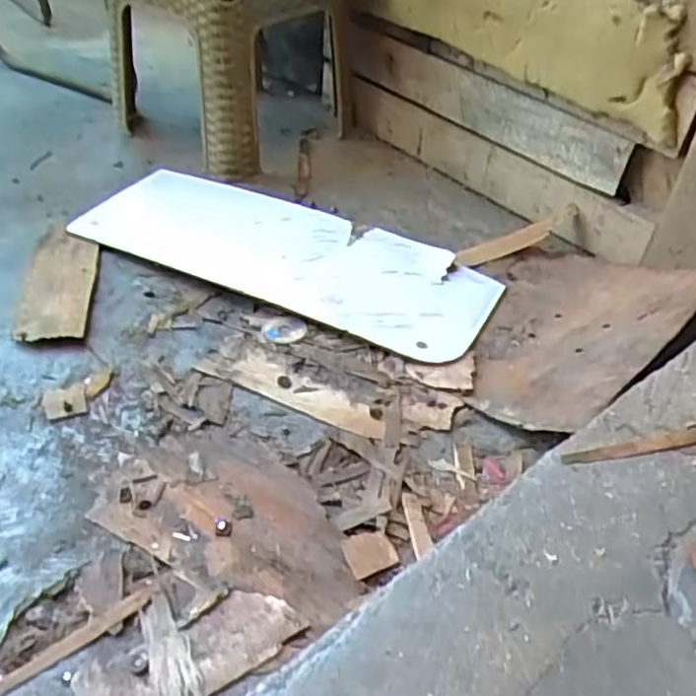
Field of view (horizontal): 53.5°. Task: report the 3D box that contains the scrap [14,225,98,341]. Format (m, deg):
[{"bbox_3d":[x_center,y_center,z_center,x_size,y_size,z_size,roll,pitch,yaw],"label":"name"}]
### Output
[{"bbox_3d":[-0.364,-0.087,0.876,0.079,0.015,0.227,-4,44,-8],"label":"scrap"}]

